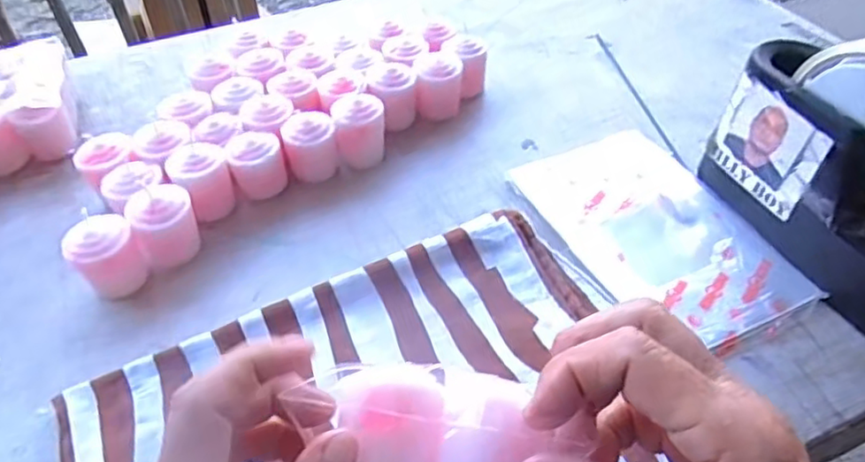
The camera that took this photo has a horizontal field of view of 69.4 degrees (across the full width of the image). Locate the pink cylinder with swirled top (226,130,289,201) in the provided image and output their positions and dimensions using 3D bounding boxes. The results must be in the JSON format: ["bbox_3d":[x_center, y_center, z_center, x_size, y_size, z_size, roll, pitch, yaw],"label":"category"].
[{"bbox_3d":[-0.116,-0.040,0.422,0.033,0.045,0.030,-17,48,-13],"label":"pink cylinder with swirled top"}]

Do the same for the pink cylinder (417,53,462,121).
[{"bbox_3d":[0.006,-0.111,0.487,0.031,0.043,0.038,2,47,4],"label":"pink cylinder"}]

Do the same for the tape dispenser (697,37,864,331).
[{"bbox_3d":[0.235,-0.028,0.341,0.052,0.127,0.170,-20,49,-16],"label":"tape dispenser"}]

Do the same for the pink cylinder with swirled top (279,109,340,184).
[{"bbox_3d":[-0.085,-0.057,0.438,0.035,0.045,0.036,-1,47,1],"label":"pink cylinder with swirled top"}]

